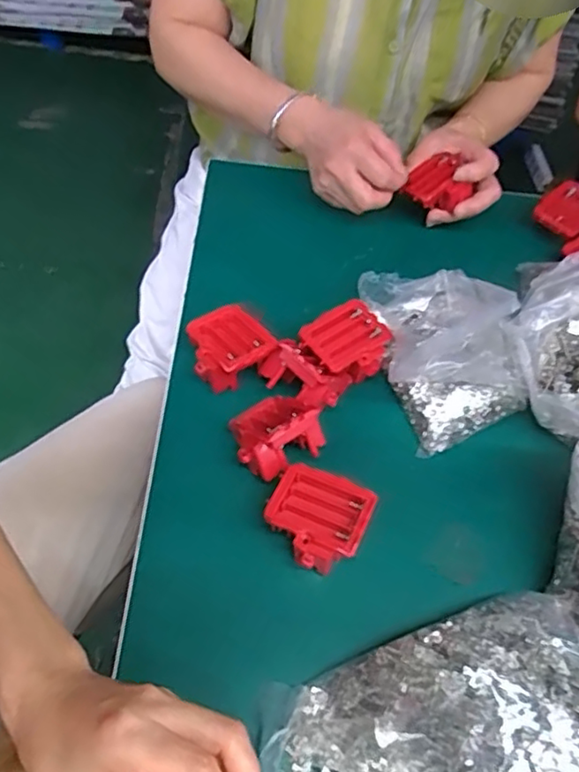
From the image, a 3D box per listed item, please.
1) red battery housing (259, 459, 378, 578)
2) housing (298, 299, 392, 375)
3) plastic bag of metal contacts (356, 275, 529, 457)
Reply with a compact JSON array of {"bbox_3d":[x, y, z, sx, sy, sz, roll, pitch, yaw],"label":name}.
[{"bbox_3d":[0.018,0.095,0.425,0.065,0.043,0.059,25,56,11],"label":"red battery housing"},{"bbox_3d":[0.046,-0.030,0.515,0.066,0.040,0.057,-29,63,-25],"label":"housing"},{"bbox_3d":[0.126,-0.047,0.504,0.118,0.093,0.170,-5,56,-11],"label":"plastic bag of metal contacts"}]

